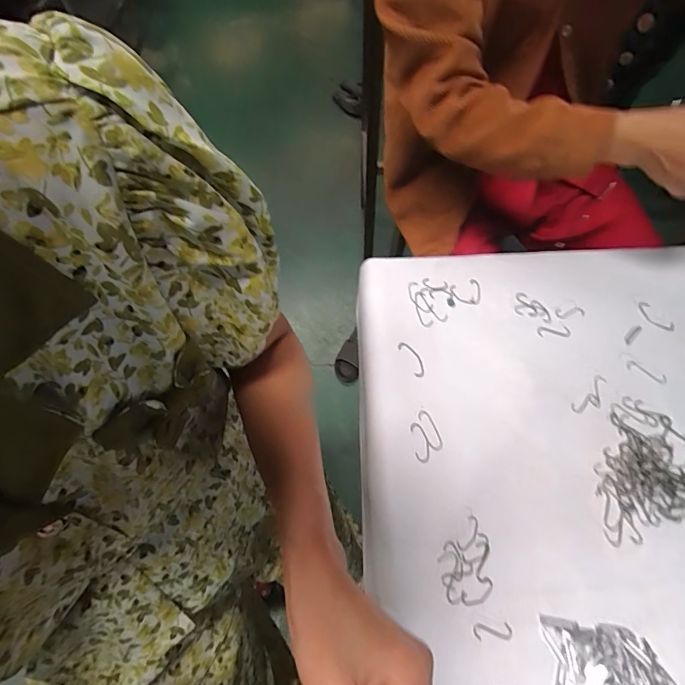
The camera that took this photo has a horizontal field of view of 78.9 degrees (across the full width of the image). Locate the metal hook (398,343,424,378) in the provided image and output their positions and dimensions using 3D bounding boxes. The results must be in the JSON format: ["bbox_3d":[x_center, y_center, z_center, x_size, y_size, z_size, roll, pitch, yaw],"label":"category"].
[{"bbox_3d":[0.083,0.019,0.490,0.016,0.004,0.048,-23,62,-11],"label":"metal hook"}]

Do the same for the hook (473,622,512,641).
[{"bbox_3d":[0.131,0.252,0.362,0.033,0.004,0.012,-2,60,0],"label":"hook"}]

